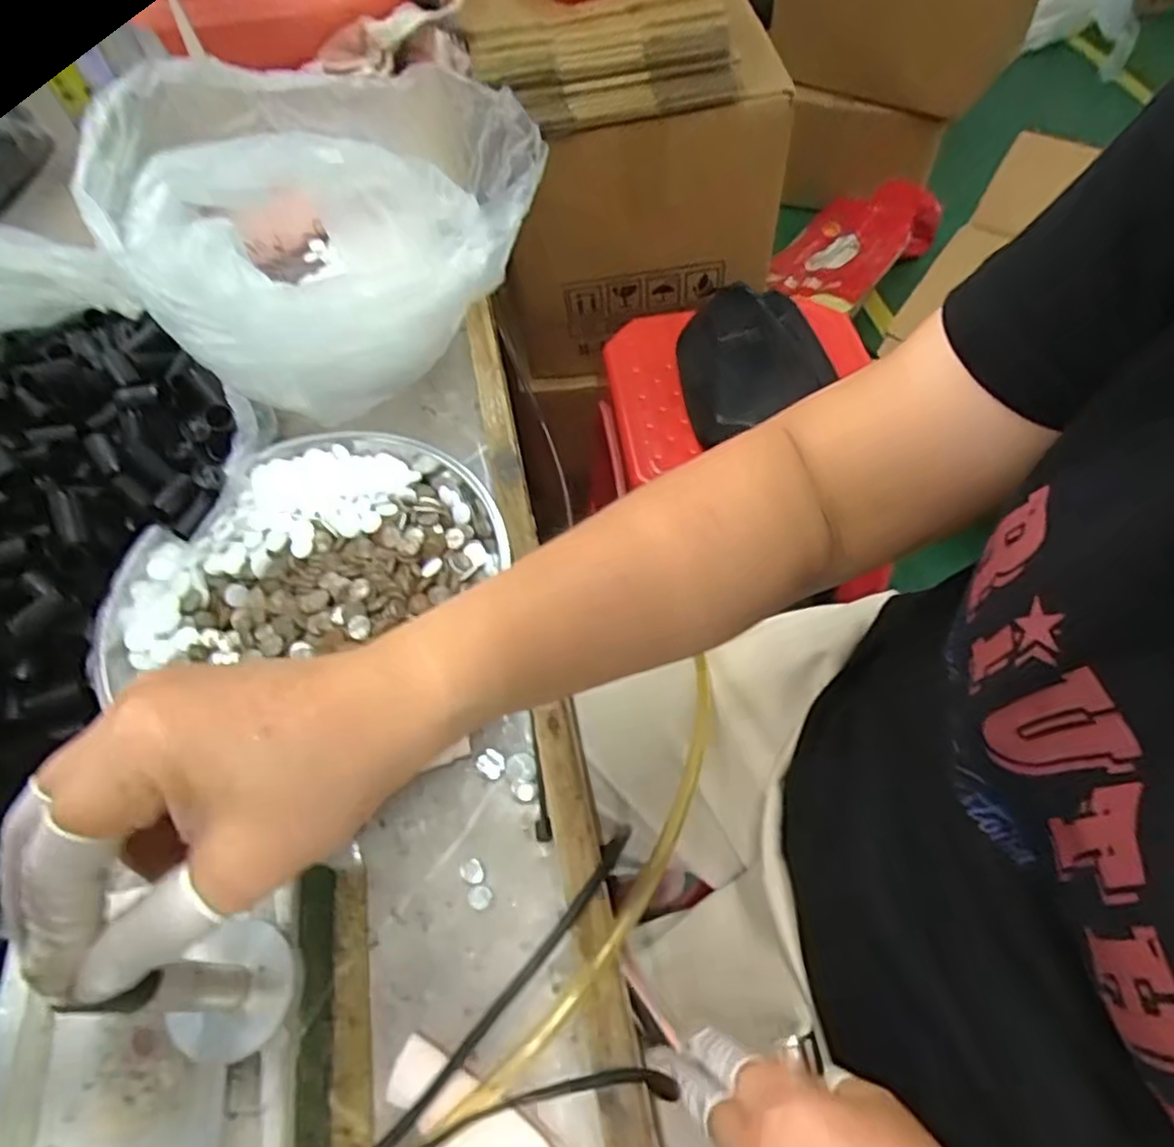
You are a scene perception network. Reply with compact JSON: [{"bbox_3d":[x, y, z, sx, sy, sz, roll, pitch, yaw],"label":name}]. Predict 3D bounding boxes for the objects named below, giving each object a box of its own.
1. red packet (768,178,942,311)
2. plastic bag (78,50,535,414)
[{"bbox_3d":[0.529,-0.666,1.417,0.249,0.100,0.361,30,65,21],"label":"red packet"},{"bbox_3d":[-0.188,-0.251,0.493,0.217,0.160,0.259,36,67,23],"label":"plastic bag"}]

